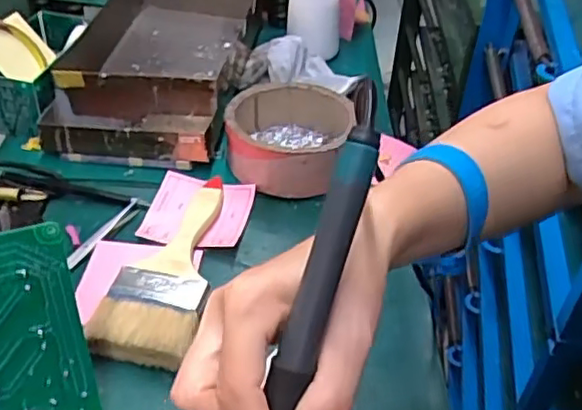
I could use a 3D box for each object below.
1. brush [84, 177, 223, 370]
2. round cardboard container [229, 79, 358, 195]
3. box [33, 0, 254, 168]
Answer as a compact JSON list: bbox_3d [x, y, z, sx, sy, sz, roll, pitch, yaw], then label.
[{"bbox_3d":[-0.089,0.043,0.502,0.065,0.028,0.190,10,41,7],"label":"brush"},{"bbox_3d":[0.001,-0.064,0.607,0.117,0.055,0.120,9,41,7],"label":"round cardboard container"},{"bbox_3d":[-0.144,-0.170,0.710,0.179,0.066,0.339,4,40,1],"label":"box"}]

